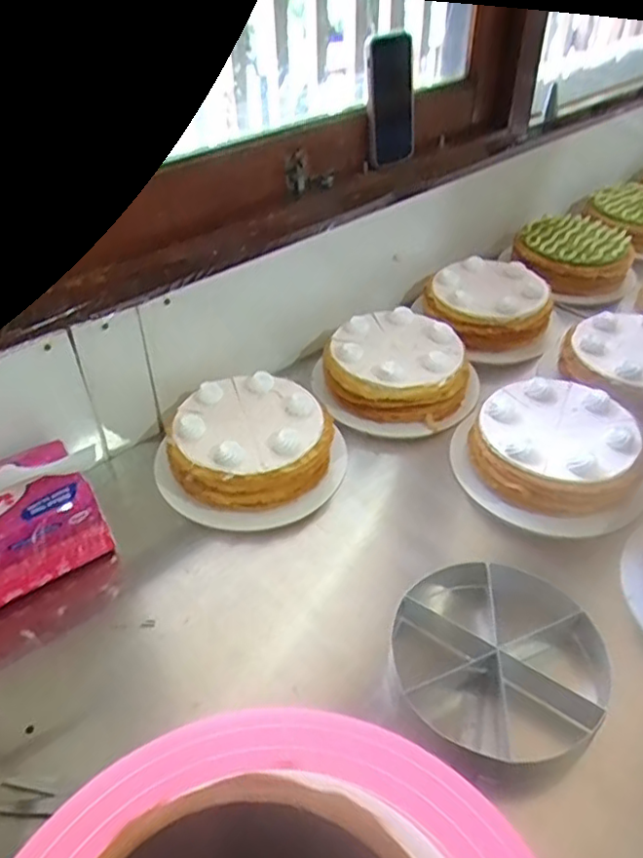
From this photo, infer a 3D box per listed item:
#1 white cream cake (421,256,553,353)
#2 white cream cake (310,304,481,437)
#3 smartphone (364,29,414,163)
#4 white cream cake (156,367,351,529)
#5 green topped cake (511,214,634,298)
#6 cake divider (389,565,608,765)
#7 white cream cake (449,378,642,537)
[{"bbox_3d":[0.238,-0.184,0.914,0.168,0.064,0.160,-1,40,1],"label":"white cream cake"},{"bbox_3d":[0.092,-0.075,0.814,0.198,0.072,0.172,12,42,15],"label":"white cream cake"},{"bbox_3d":[0.089,-0.409,0.799,0.083,0.142,0.015,-35,44,-28],"label":"smartphone"},{"bbox_3d":[-0.074,0.018,0.716,0.181,0.070,0.193,21,45,24],"label":"white cream cake"},{"bbox_3d":[0.402,-0.279,1.037,0.174,0.073,0.187,21,45,22],"label":"green topped cake"},{"bbox_3d":[0.149,0.183,0.535,0.170,0.038,0.156,-1,40,1],"label":"cake divider"},{"bbox_3d":[0.252,0.022,0.700,0.182,0.073,0.174,-1,40,1],"label":"white cream cake"}]

